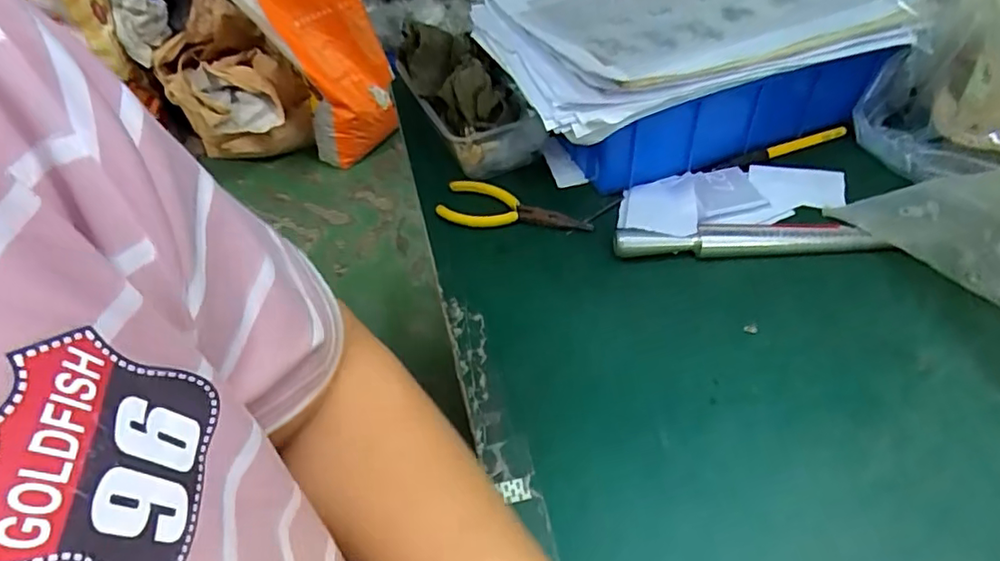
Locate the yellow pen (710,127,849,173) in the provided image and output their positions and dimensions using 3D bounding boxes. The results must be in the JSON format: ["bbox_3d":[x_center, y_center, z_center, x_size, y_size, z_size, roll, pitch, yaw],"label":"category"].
[{"bbox_3d":[0.238,-0.111,0.493,0.126,0.006,0.010,-19,50,-12],"label":"yellow pen"}]

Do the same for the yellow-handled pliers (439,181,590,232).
[{"bbox_3d":[0.012,-0.059,0.470,0.123,0.010,0.042,11,50,14],"label":"yellow-handled pliers"}]

